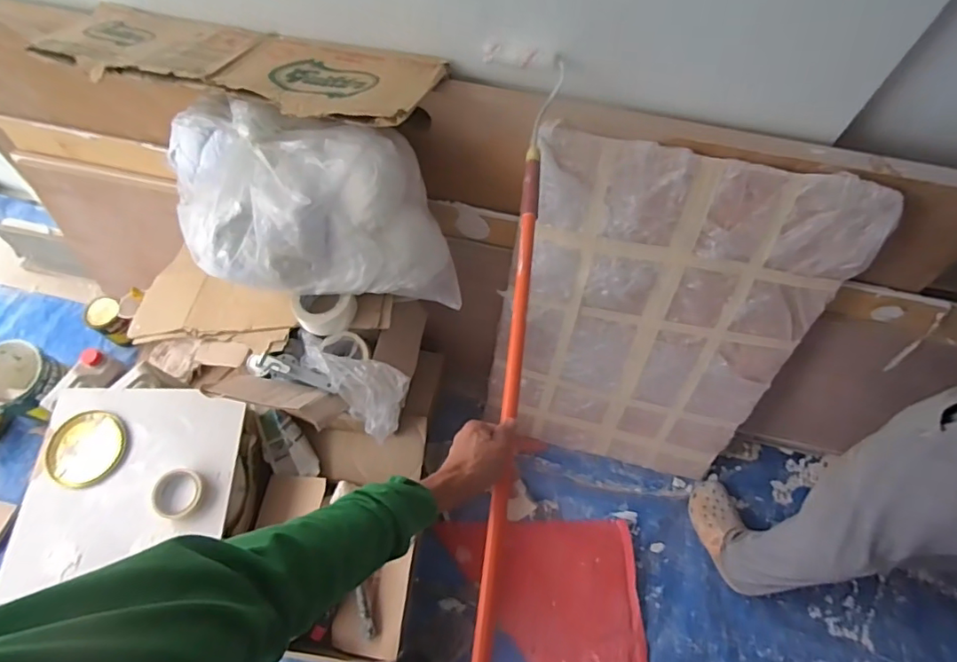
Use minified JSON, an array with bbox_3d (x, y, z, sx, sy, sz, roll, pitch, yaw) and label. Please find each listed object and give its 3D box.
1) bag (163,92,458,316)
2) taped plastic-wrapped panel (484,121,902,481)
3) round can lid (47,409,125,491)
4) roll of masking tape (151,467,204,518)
[{"bbox_3d":[-0.293,-0.215,0.942,0.474,0.239,0.295,-5,65,-3],"label":"bag"},{"bbox_3d":[0.343,0.027,1.146,0.601,0.840,0.045,12,44,6],"label":"taped plastic-wrapped panel"},{"bbox_3d":[-0.786,0.230,1.070,0.138,0.027,0.146,0,65,0],"label":"round can lid"},{"bbox_3d":[-0.586,0.311,1.030,0.098,0.023,0.094,0,68,0],"label":"roll of masking tape"}]

